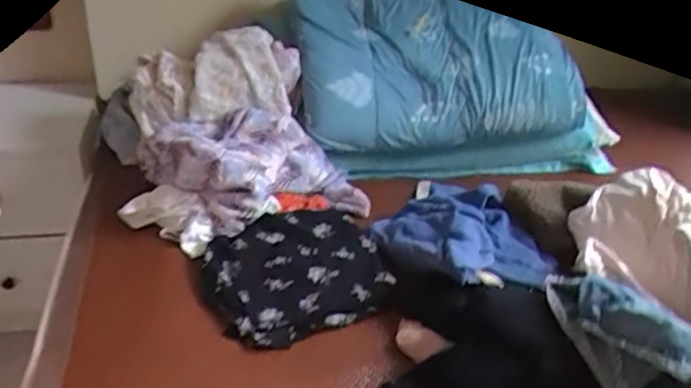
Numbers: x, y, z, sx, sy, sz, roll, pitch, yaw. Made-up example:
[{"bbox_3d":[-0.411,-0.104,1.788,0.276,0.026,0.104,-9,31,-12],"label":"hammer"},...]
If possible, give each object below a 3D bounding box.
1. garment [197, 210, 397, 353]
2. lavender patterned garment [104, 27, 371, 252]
[{"bbox_3d":[-0.078,0.113,0.960,0.262,0.066,0.235,-11,36,-21],"label":"garment"},{"bbox_3d":[-0.210,-0.109,1.129,0.380,0.229,0.382,-12,36,-23],"label":"lavender patterned garment"}]

